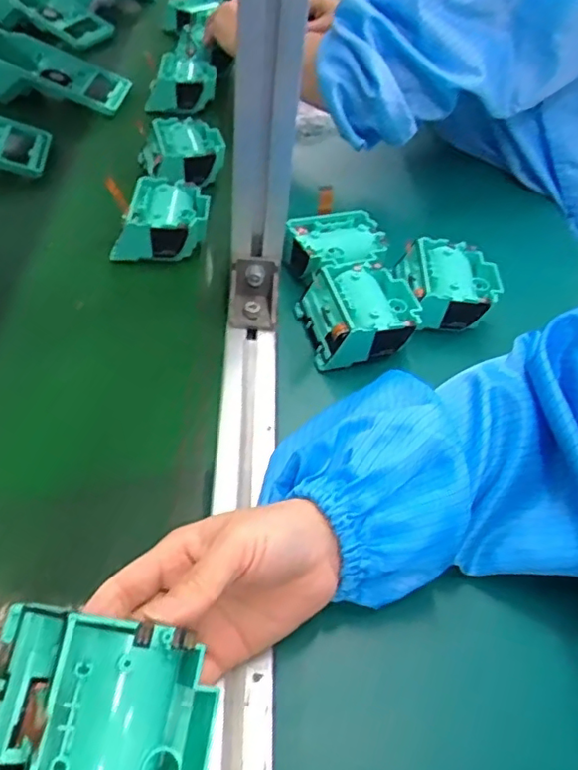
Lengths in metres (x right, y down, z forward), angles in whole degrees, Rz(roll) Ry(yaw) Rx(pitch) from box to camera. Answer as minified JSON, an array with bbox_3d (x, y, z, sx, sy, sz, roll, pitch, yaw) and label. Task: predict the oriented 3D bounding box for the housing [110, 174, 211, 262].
[{"bbox_3d":[-0.109,-0.142,0.521,0.078,0.040,0.077,4,46,-4],"label":"housing"}]

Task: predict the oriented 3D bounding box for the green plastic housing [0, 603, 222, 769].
[{"bbox_3d":[-0.071,0.125,0.223,0.078,0.035,0.074,16,68,-26],"label":"green plastic housing"}]

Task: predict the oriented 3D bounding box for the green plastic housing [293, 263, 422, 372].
[{"bbox_3d":[0.053,-0.052,0.455,0.076,0.042,0.073,-7,48,-14],"label":"green plastic housing"}]

